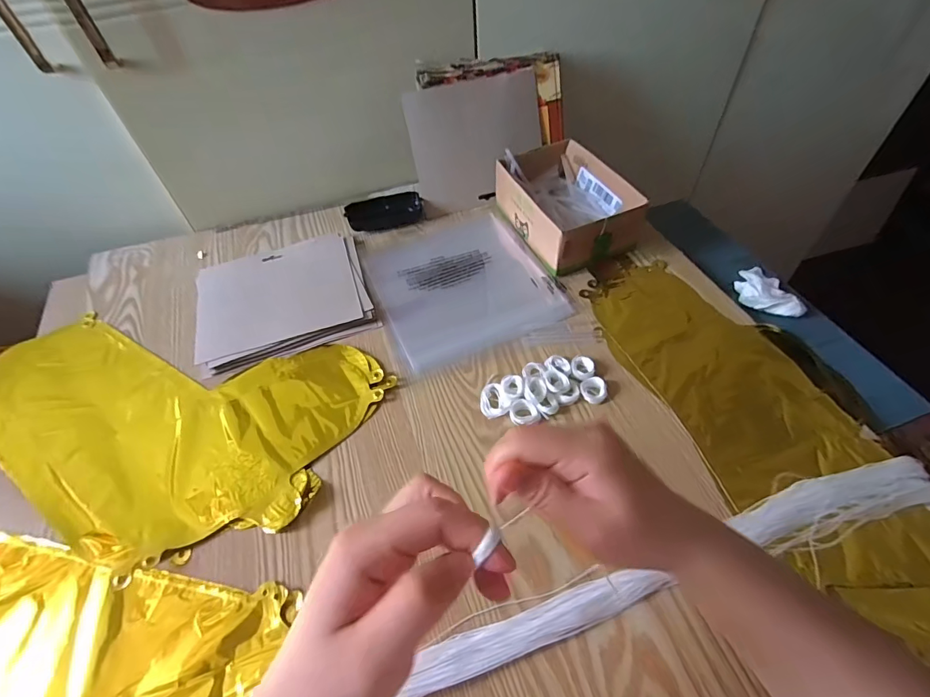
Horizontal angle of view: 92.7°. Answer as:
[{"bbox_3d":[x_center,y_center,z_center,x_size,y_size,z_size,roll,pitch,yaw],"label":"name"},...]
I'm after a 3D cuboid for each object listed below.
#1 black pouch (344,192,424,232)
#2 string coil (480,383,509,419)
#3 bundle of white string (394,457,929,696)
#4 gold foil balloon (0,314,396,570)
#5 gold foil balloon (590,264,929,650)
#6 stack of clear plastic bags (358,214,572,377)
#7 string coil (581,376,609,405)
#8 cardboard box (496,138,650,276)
[{"bbox_3d":[-0.118,-0.202,0.659,0.112,0.027,0.051,-22,53,-12],"label":"black pouch"},{"bbox_3d":[0.028,0.052,0.448,0.027,0.009,0.038,-16,52,-7],"label":"string coil"},{"bbox_3d":[0.006,0.217,0.317,0.815,0.020,0.045,-16,54,-8],"label":"bundle of white string"},{"bbox_3d":[-0.322,0.074,0.451,0.439,0.013,0.234,6,53,10],"label":"gold foil balloon"},{"bbox_3d":[0.284,0.051,0.421,0.163,0.017,0.406,-17,54,-9],"label":"gold foil balloon"},{"bbox_3d":[-0.003,-0.086,0.568,0.212,0.013,0.225,-23,53,-12],"label":"stack of clear plastic bags"},{"bbox_3d":[0.130,0.042,0.447,0.027,0.009,0.027,-3,52,3],"label":"string coil"},{"bbox_3d":[0.135,-0.193,0.595,0.130,0.072,0.189,-19,53,-10],"label":"cardboard box"}]

